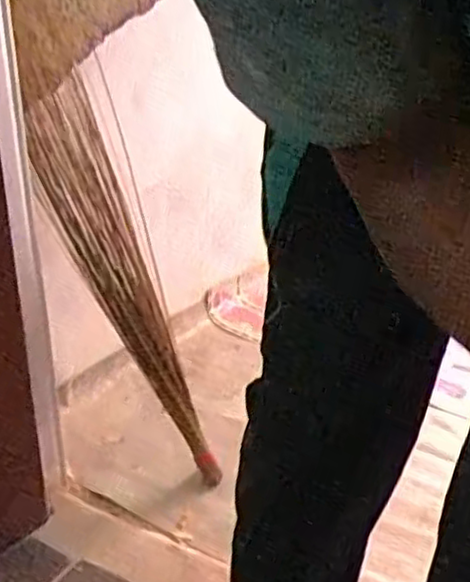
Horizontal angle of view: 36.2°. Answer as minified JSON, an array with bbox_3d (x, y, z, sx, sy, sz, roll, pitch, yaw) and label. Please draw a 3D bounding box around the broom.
[{"bbox_3d":[-0.178,0.007,1.195,0.052,0.714,0.176,-16,14,27],"label":"broom"}]

